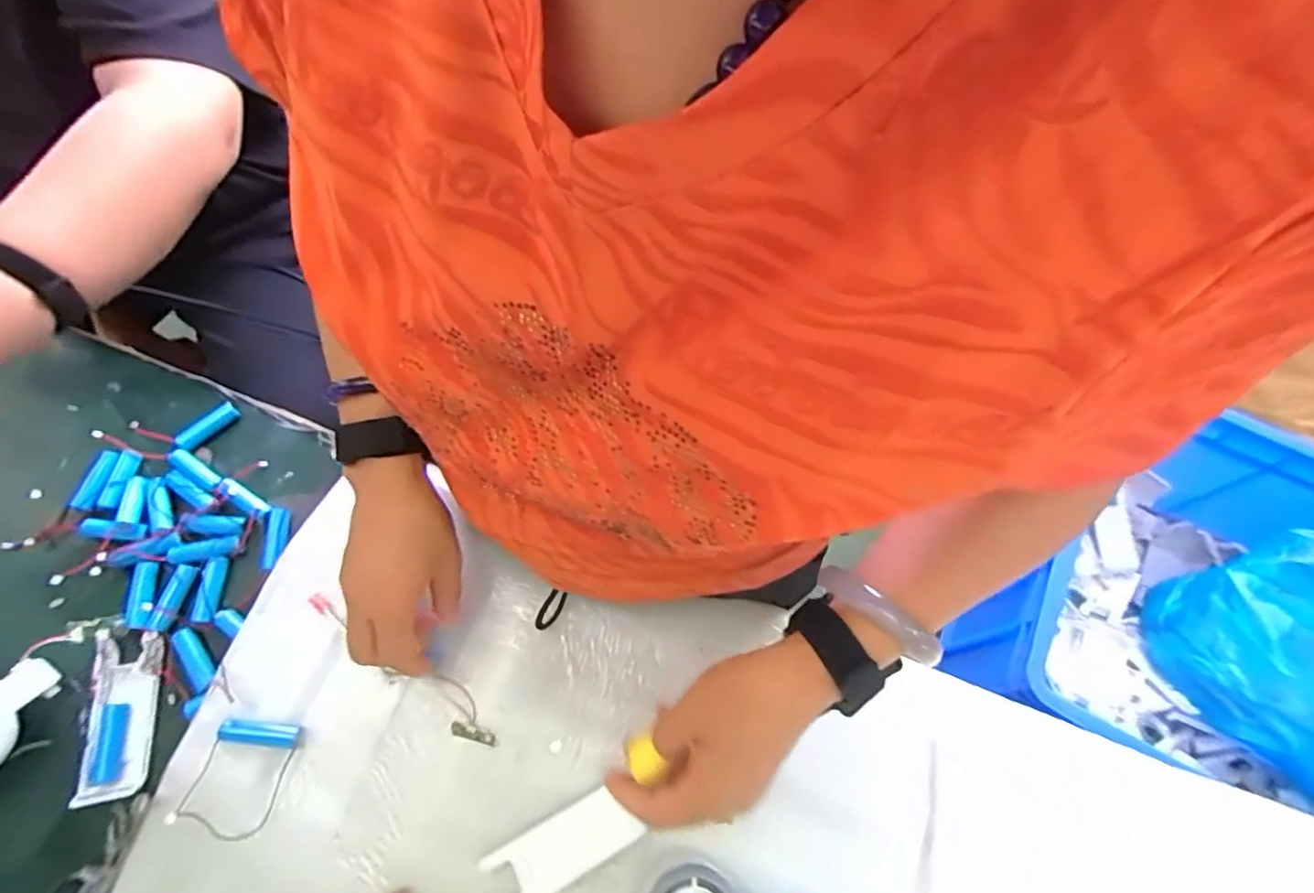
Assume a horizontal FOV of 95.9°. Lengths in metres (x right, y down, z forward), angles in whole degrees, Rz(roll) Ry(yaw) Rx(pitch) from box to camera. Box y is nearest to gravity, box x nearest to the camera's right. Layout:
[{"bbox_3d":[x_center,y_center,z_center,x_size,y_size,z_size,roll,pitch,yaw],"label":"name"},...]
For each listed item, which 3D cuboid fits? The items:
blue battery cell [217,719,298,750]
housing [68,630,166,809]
[{"bbox_3d":[-0.267,0.194,0.398,0.049,0.014,0.014,7,64,0],"label":"blue battery cell"},{"bbox_3d":[-0.374,0.187,0.415,0.043,0.022,0.106,-10,65,-8],"label":"housing"}]

